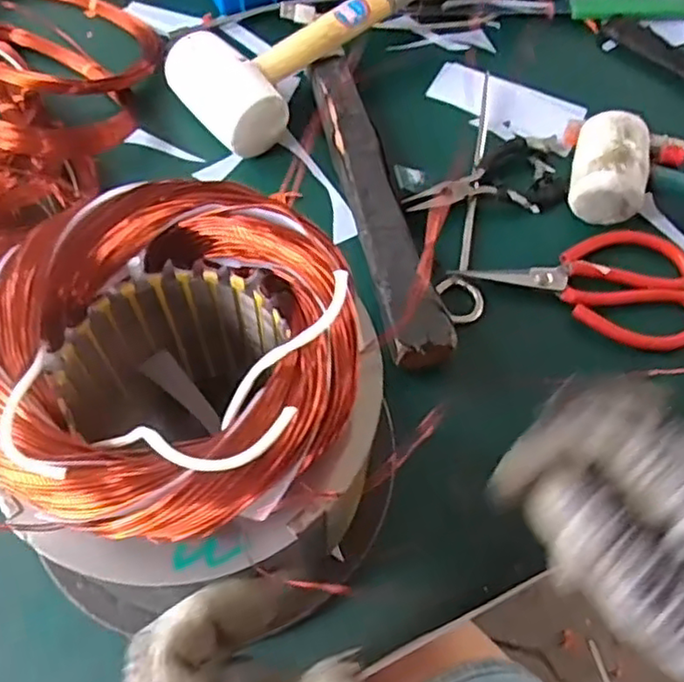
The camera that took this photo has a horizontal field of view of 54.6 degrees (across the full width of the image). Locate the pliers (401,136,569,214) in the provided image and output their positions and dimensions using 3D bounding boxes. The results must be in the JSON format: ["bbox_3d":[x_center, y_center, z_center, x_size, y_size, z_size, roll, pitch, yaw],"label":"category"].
[{"bbox_3d":[0.101,-0.119,0.479,0.115,0.015,0.060,-6,61,-4],"label":"pliers"}]

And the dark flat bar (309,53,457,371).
[{"bbox_3d":[0.020,-0.099,0.455,0.036,0.031,0.263,-11,62,-7],"label":"dark flat bar"}]

